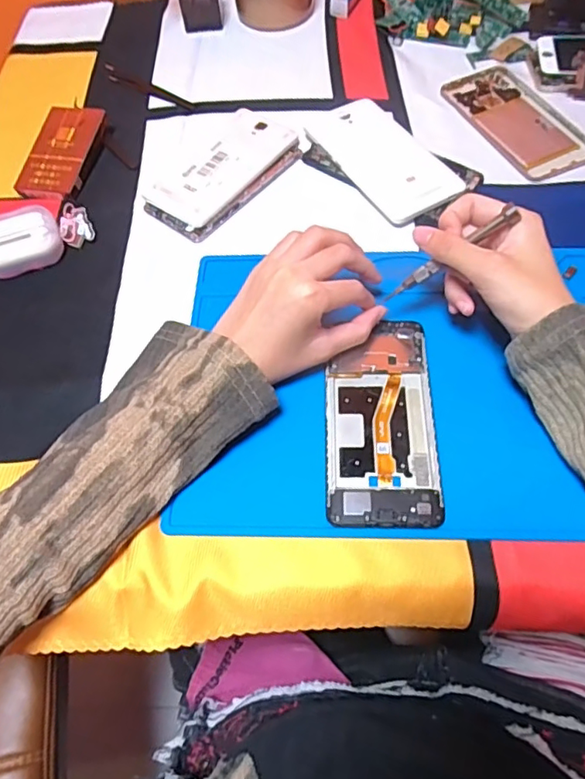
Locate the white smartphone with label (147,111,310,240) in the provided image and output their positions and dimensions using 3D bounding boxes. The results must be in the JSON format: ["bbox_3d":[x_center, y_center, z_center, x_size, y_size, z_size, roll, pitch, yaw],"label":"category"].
[{"bbox_3d":[-0.062,-0.199,0.501,0.081,0.014,0.149,35,69,21],"label":"white smartphone with label"}]

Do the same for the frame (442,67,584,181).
[{"bbox_3d":[0.208,-0.254,0.518,0.074,0.004,0.155,-23,62,-8],"label":"frame"}]

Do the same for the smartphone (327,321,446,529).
[{"bbox_3d":[0.061,0.018,0.369,0.073,0.005,0.148,4,61,7],"label":"smartphone"}]

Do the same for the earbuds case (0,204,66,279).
[{"bbox_3d":[-0.229,-0.126,0.465,0.065,0.028,0.047,-27,62,-11],"label":"earbuds case"}]

